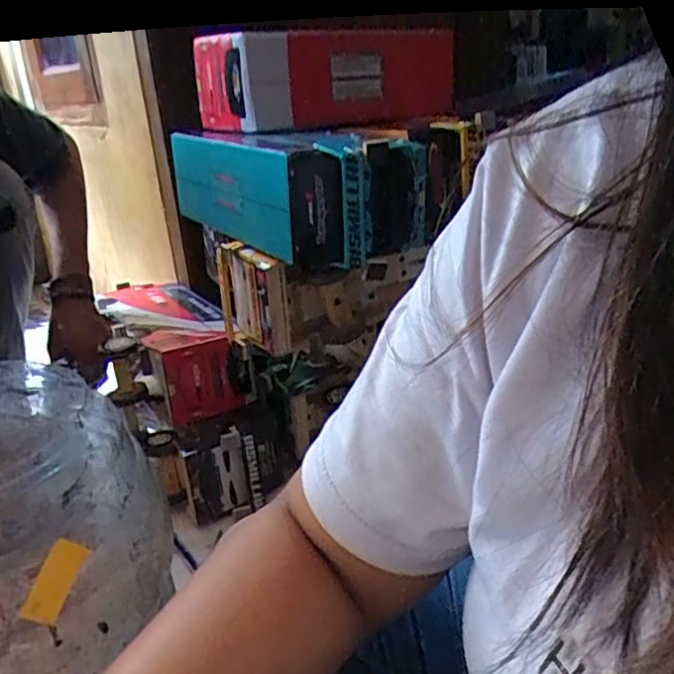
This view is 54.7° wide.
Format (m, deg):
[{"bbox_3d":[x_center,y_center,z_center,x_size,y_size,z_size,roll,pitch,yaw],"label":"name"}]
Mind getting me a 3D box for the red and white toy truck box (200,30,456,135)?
[{"bbox_3d":[-0.010,-0.368,0.925,0.348,0.114,0.178,-20,26,-34],"label":"red and white toy truck box"}]

